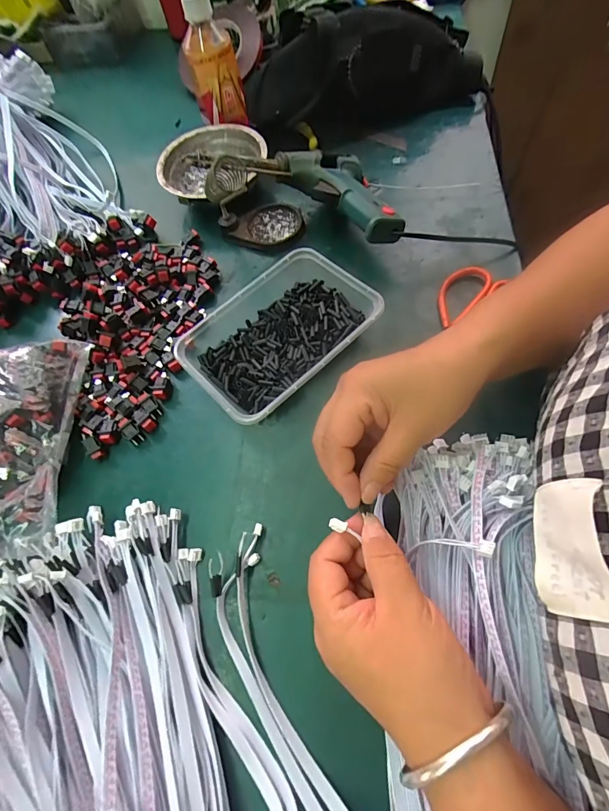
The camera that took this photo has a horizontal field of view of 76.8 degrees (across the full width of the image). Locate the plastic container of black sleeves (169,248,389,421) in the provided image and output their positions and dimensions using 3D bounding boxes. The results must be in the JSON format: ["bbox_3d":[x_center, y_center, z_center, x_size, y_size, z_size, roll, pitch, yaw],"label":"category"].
[{"bbox_3d":[-0.026,-0.066,0.349,0.165,0.039,0.125,-42,73,-14],"label":"plastic container of black sleeves"}]

